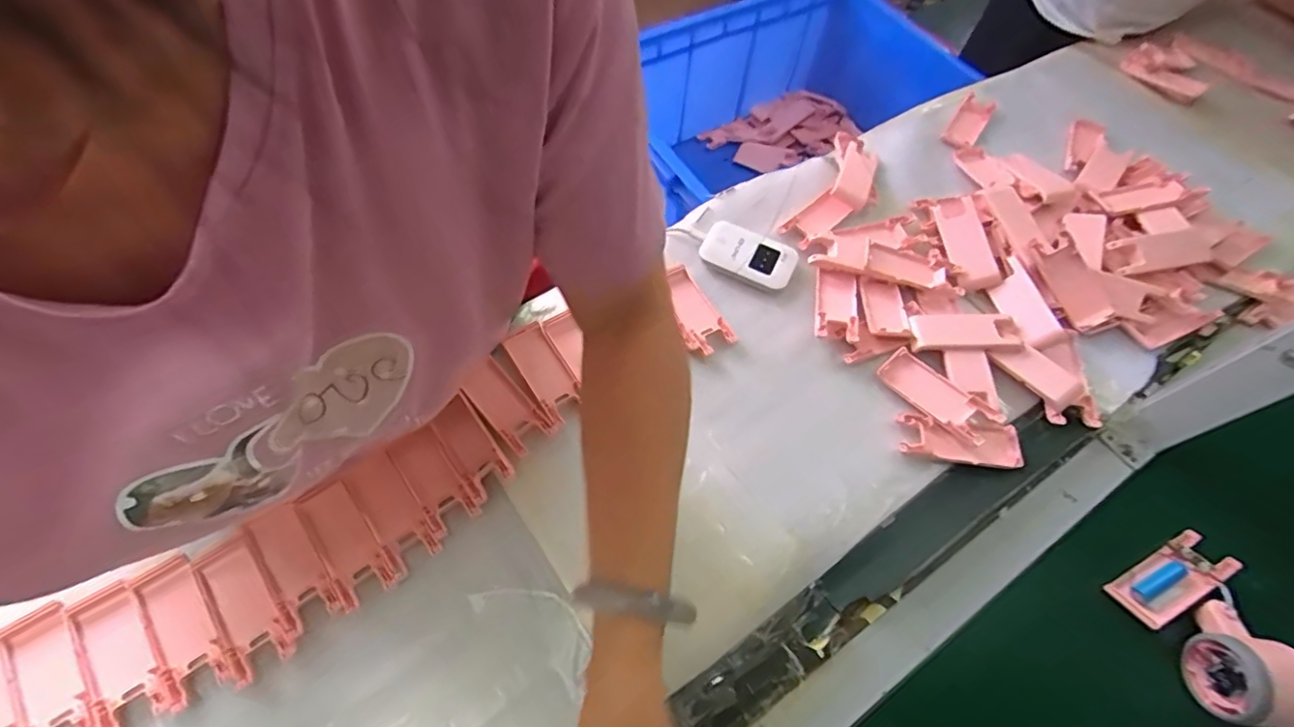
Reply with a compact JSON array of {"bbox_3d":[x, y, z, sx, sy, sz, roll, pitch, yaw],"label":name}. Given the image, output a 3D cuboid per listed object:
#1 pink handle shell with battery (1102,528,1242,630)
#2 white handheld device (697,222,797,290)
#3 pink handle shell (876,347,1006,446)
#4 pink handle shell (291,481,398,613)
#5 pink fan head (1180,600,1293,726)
[{"bbox_3d":[0.423,0.174,0.464,0.096,0.018,0.041,-27,50,-13],"label":"pink handle shell with battery"},{"bbox_3d":[0.105,-0.112,0.598,0.097,0.027,0.053,28,64,11],"label":"white handheld device"},{"bbox_3d":[0.266,0.028,0.526,0.043,0.021,0.102,-39,71,-21],"label":"pink handle shell"},{"bbox_3d":[-0.238,0.140,0.450,0.040,0.008,0.099,-34,69,-19],"label":"pink handle shell"},{"bbox_3d":[0.439,0.222,0.425,0.044,0.063,0.080,5,62,-1],"label":"pink fan head"}]

